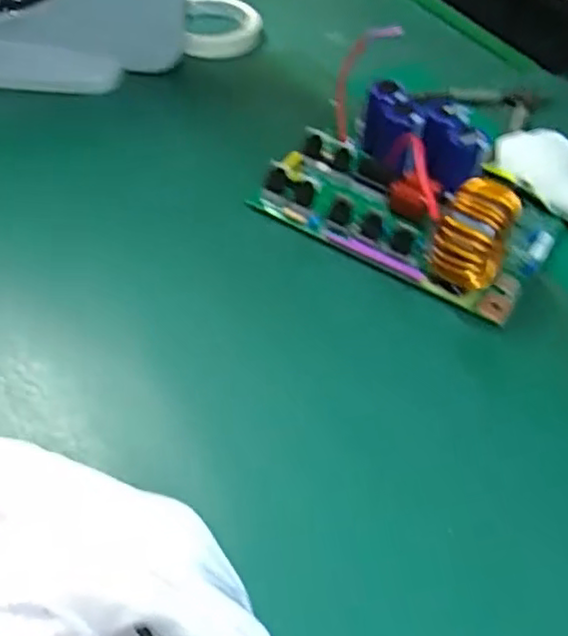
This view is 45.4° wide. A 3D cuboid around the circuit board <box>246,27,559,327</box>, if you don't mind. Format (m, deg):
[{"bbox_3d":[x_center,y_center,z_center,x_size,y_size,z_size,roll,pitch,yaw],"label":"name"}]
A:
[{"bbox_3d":[0.090,-0.098,0.477,0.203,0.063,0.138,31,53,21],"label":"circuit board"}]

